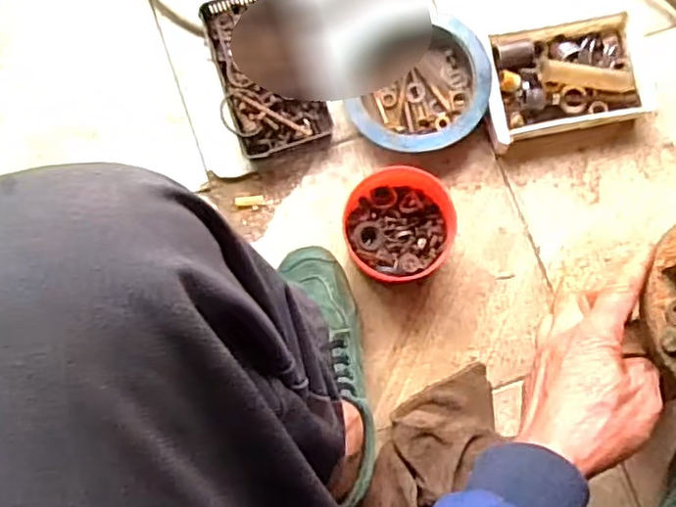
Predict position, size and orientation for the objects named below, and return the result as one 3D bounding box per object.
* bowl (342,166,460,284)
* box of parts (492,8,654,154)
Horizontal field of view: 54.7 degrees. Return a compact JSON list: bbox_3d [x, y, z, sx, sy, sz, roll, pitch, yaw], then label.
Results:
[{"bbox_3d":[0.060,-0.029,0.660,0.106,0.049,0.115,0,80,0],"label":"bowl"},{"bbox_3d":[0.235,-0.184,0.690,0.165,0.039,0.114,-13,80,-2],"label":"box of parts"}]

